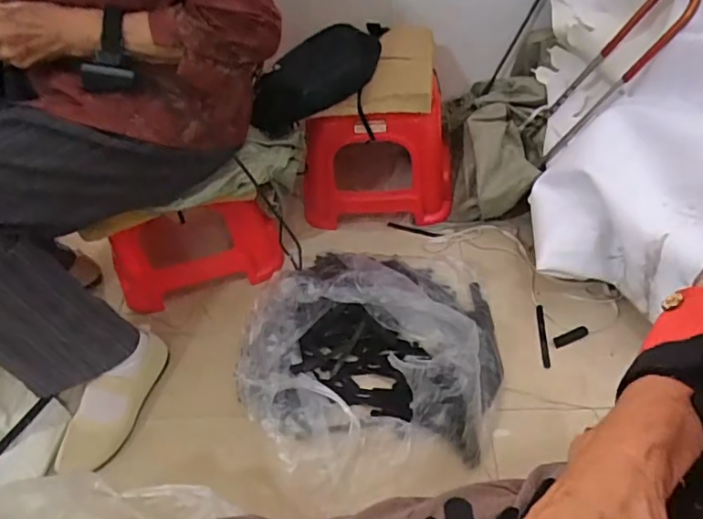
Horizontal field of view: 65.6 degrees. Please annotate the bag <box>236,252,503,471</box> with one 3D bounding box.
[{"bbox_3d":[0.032,0.120,0.857,0.391,0.149,0.395,-3,46,4],"label":"bag"}]

